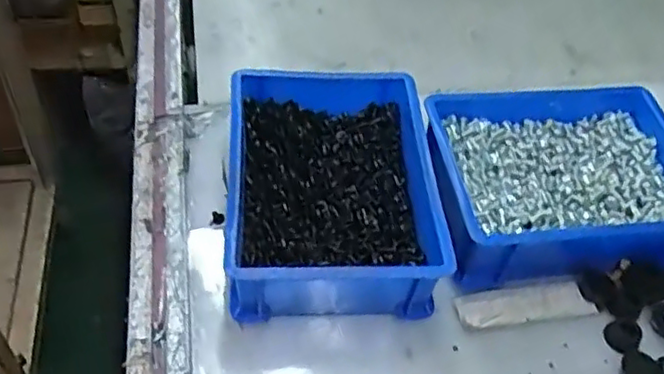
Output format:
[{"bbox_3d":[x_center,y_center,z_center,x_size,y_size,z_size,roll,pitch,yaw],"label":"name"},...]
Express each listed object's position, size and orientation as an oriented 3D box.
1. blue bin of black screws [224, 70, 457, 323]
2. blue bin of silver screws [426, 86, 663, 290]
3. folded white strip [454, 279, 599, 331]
[{"bbox_3d":[-0.002,0.000,0.485,0.144,0.067,0.196,0,49,-6],"label":"blue bin of black screws"},{"bbox_3d":[0.177,-0.005,0.509,0.204,0.063,0.150,-3,50,-9],"label":"blue bin of silver screws"},{"bbox_3d":[0.138,0.084,0.470,0.101,0.007,0.031,-6,50,-11],"label":"folded white strip"}]

